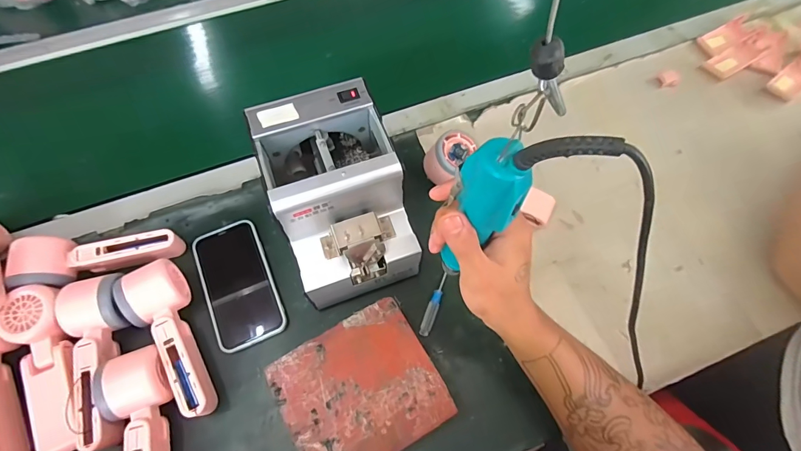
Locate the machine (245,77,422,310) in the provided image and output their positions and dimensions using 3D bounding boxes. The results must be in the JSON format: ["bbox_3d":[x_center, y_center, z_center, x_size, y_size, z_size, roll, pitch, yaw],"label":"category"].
[{"bbox_3d":[-0.066,-0.026,0.435,0.125,0.143,0.178,-18,67,-8],"label":"machine"}]

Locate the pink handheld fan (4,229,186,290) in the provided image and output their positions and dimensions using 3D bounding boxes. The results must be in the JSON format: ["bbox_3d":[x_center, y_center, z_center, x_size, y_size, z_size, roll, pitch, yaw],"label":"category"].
[{"bbox_3d":[-0.335,0.036,0.453,0.157,0.052,0.057,-10,66,-5],"label":"pink handheld fan"}]

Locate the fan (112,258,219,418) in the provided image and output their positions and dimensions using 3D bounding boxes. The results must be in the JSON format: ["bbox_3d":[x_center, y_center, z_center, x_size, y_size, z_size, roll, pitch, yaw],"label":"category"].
[{"bbox_3d":[-0.241,0.120,0.416,0.053,0.054,0.163,-23,68,-10],"label":"fan"}]

